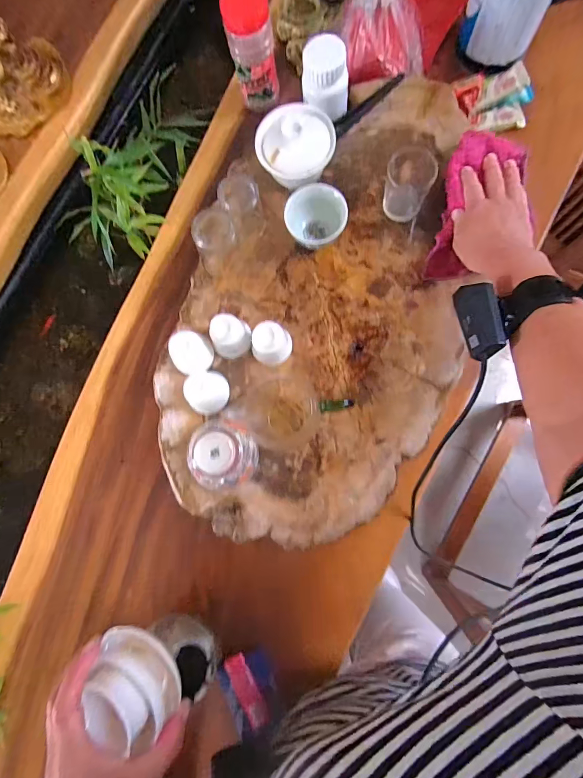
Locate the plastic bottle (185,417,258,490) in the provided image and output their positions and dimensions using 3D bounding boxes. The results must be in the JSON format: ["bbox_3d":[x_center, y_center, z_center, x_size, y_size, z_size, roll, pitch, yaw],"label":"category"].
[{"bbox_3d":[-0.077,0.076,0.431,0.075,0.047,0.075,-1,82,5],"label":"plastic bottle"}]

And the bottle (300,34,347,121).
[{"bbox_3d":[0.044,-0.392,0.476,0.058,0.078,0.047,3,83,6],"label":"bottle"}]

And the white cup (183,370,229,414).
[{"bbox_3d":[-0.102,0.004,0.449,0.043,0.043,0.050,-11,82,4],"label":"white cup"}]

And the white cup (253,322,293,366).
[{"bbox_3d":[-0.024,-0.055,0.450,0.047,0.050,0.042,-37,81,0],"label":"white cup"}]

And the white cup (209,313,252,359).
[{"bbox_3d":[-0.074,-0.065,0.456,0.042,0.051,0.042,-1,82,5],"label":"white cup"}]

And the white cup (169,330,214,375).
[{"bbox_3d":[-0.123,-0.042,0.454,0.042,0.049,0.047,23,85,8],"label":"white cup"}]

